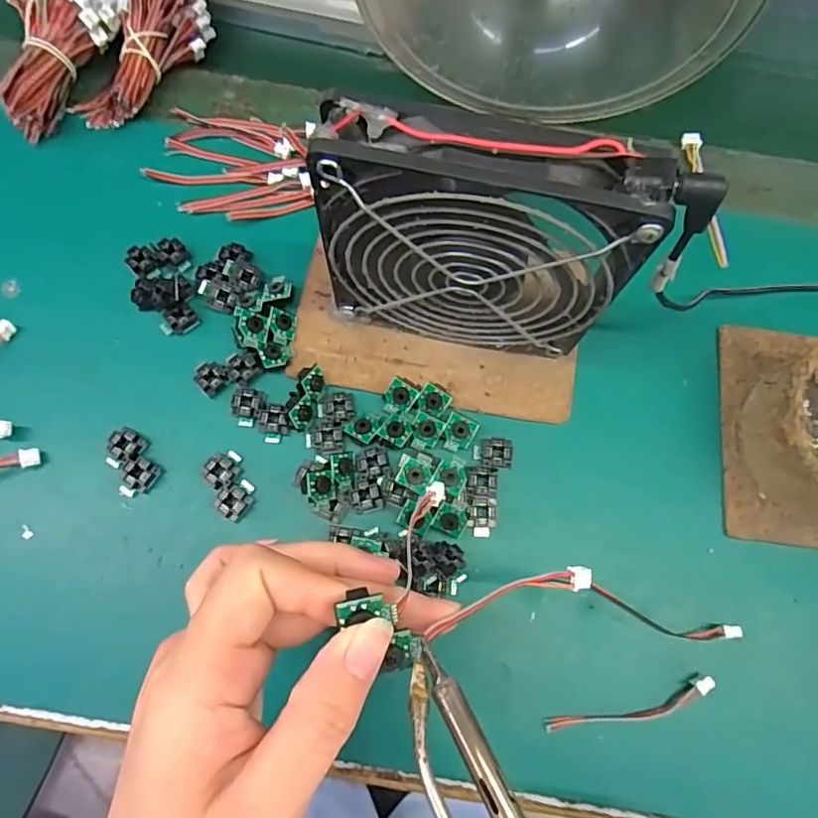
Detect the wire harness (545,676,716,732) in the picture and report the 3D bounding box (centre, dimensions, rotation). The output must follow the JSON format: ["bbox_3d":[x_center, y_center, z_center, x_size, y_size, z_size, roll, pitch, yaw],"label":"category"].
[{"bbox_3d":[0.096,0.130,0.242,0.073,0.010,0.011,-13,74,-6],"label":"wire harness"}]

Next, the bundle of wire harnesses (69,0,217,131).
[{"bbox_3d":[-0.149,-0.212,0.320,0.048,0.038,0.119,22,90,5],"label":"bundle of wire harnesses"}]

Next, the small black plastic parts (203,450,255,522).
[{"bbox_3d":[-0.084,0.036,0.264,0.017,0.010,0.030,-21,75,-8],"label":"small black plastic parts"}]

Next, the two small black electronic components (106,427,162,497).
[{"bbox_3d":[-0.131,0.025,0.266,0.019,0.010,0.030,-28,76,-10],"label":"two small black electronic components"}]

